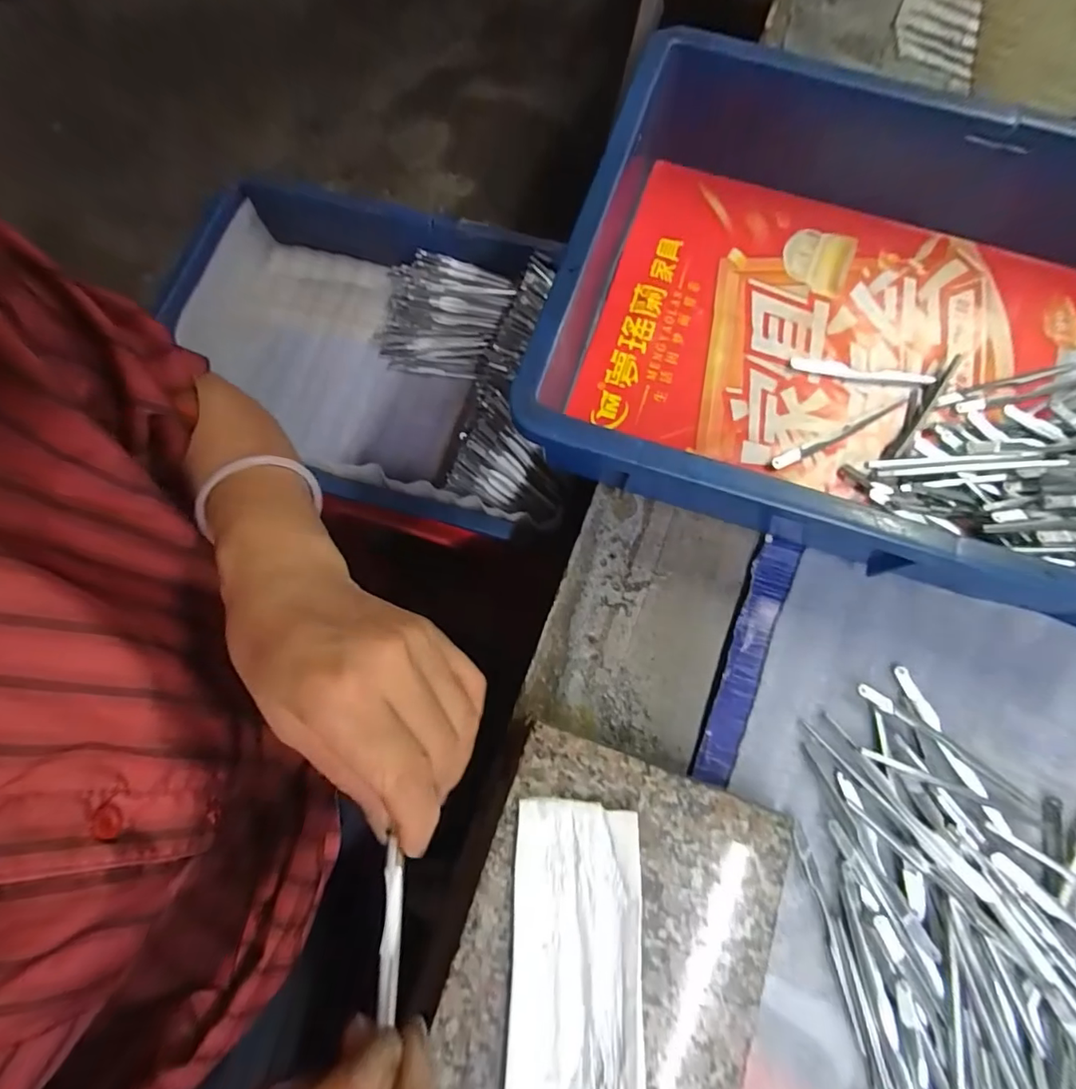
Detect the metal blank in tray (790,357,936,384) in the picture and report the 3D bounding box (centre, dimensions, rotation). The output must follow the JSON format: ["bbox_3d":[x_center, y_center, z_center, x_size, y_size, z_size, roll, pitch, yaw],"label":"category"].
[{"bbox_3d":[0.207,-0.110,0.331,0.089,0.005,0.010,8,75,4],"label":"metal blank in tray"}]

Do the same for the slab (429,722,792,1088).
[{"bbox_3d":[0.021,0.223,0.233,0.131,0.035,0.239,18,76,7],"label":"slab"}]

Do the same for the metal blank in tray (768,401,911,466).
[{"bbox_3d":[0.190,-0.070,0.324,0.099,0.004,0.008,-25,75,-5],"label":"metal blank in tray"}]

